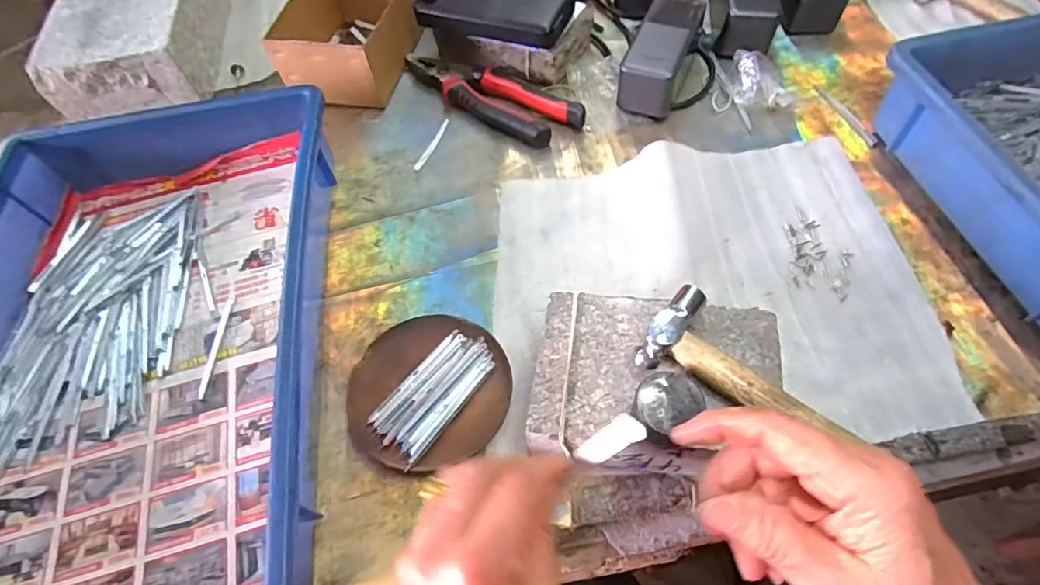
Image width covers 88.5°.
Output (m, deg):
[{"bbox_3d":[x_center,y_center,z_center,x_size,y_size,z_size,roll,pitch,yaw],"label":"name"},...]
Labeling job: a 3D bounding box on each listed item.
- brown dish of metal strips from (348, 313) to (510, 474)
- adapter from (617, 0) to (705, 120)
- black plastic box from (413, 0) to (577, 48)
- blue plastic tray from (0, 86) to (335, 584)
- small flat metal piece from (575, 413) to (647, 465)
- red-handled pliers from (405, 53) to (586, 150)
[{"bbox_3d":[-0.065,0.072,0.392,0.113,0.016,0.112,-2,59,3],"label":"brown dish of metal strips"},{"bbox_3d":[0.142,-0.240,0.541,0.052,0.054,0.129,19,62,15],"label":"adapter"},{"bbox_3d":[-0.026,-0.299,0.559,0.153,0.025,0.077,18,62,14],"label":"black plastic box"},{"bbox_3d":[-0.284,0.032,0.398,0.275,0.075,0.418,-9,59,-2],"label":"blue plastic tray"},{"bbox_3d":[0.040,0.067,0.242,0.005,0.042,0.013,10,51,-36],"label":"small flat metal piece"},{"bbox_3d":[-0.032,-0.210,0.554,0.211,0.021,0.068,33,66,21],"label":"red-handled pliers"}]

